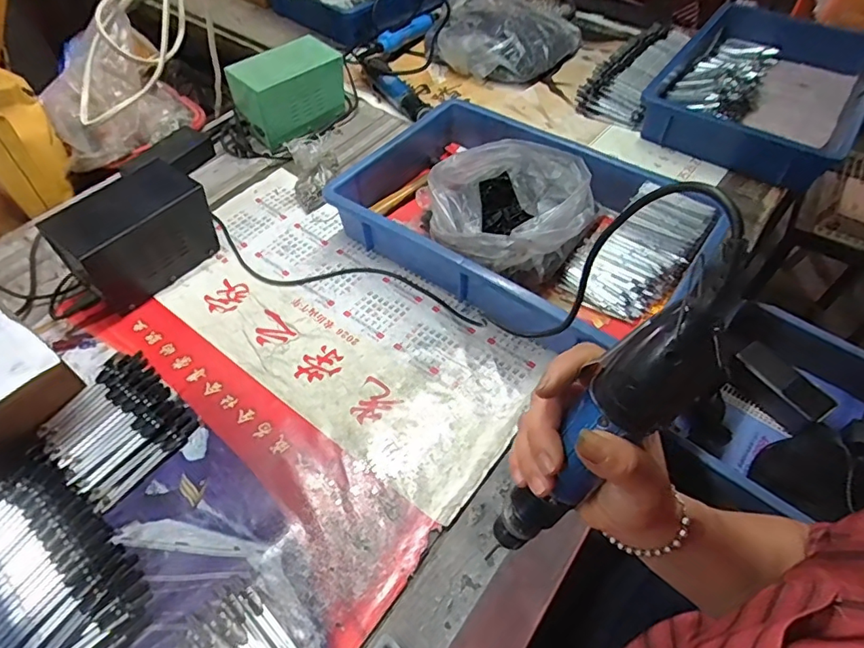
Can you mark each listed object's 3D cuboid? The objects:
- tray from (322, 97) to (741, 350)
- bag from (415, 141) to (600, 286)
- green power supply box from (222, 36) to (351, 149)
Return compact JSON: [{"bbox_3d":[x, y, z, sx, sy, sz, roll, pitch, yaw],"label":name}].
[{"bbox_3d":[0.120,-0.150,0.668,0.430,0.125,0.292,31,58,20],"label":"tray"},{"bbox_3d":[0.088,-0.135,0.641,0.187,0.127,0.153,38,61,24],"label":"bag"},{"bbox_3d":[-0.227,-0.377,0.837,0.089,0.105,0.165,36,60,23],"label":"green power supply box"}]

